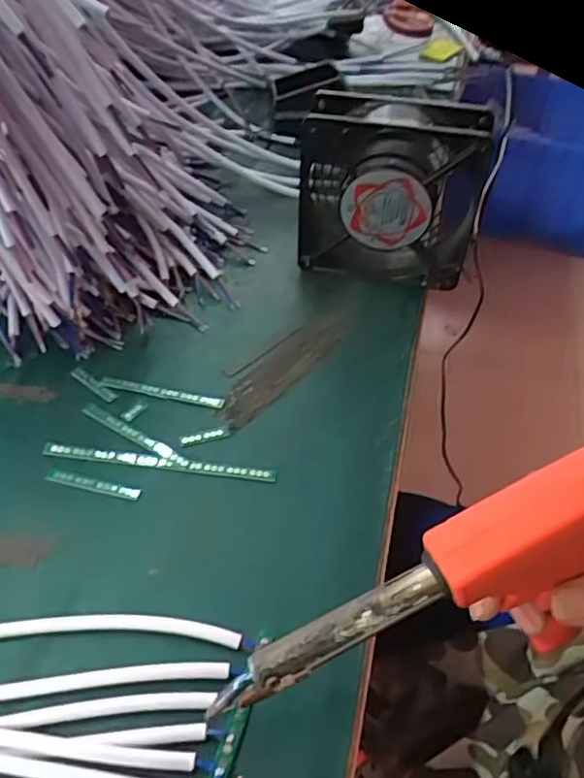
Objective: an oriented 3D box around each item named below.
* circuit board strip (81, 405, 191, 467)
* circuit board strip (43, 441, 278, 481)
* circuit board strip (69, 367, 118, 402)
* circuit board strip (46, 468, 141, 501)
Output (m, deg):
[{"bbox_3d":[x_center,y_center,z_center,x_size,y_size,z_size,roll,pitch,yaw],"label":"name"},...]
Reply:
[{"bbox_3d":[-0.095,0.026,0.371,0.079,0.004,0.007,26,52,22],"label":"circuit board strip"},{"bbox_3d":[-0.077,0.042,0.361,0.135,0.004,0.009,6,47,5],"label":"circuit board strip"},{"bbox_3d":[-0.125,-0.004,0.394,0.038,0.004,0.007,31,53,25],"label":"circuit board strip"},{"bbox_3d":[-0.111,0.052,0.349,0.056,0.004,0.008,12,48,10],"label":"circuit board strip"}]

